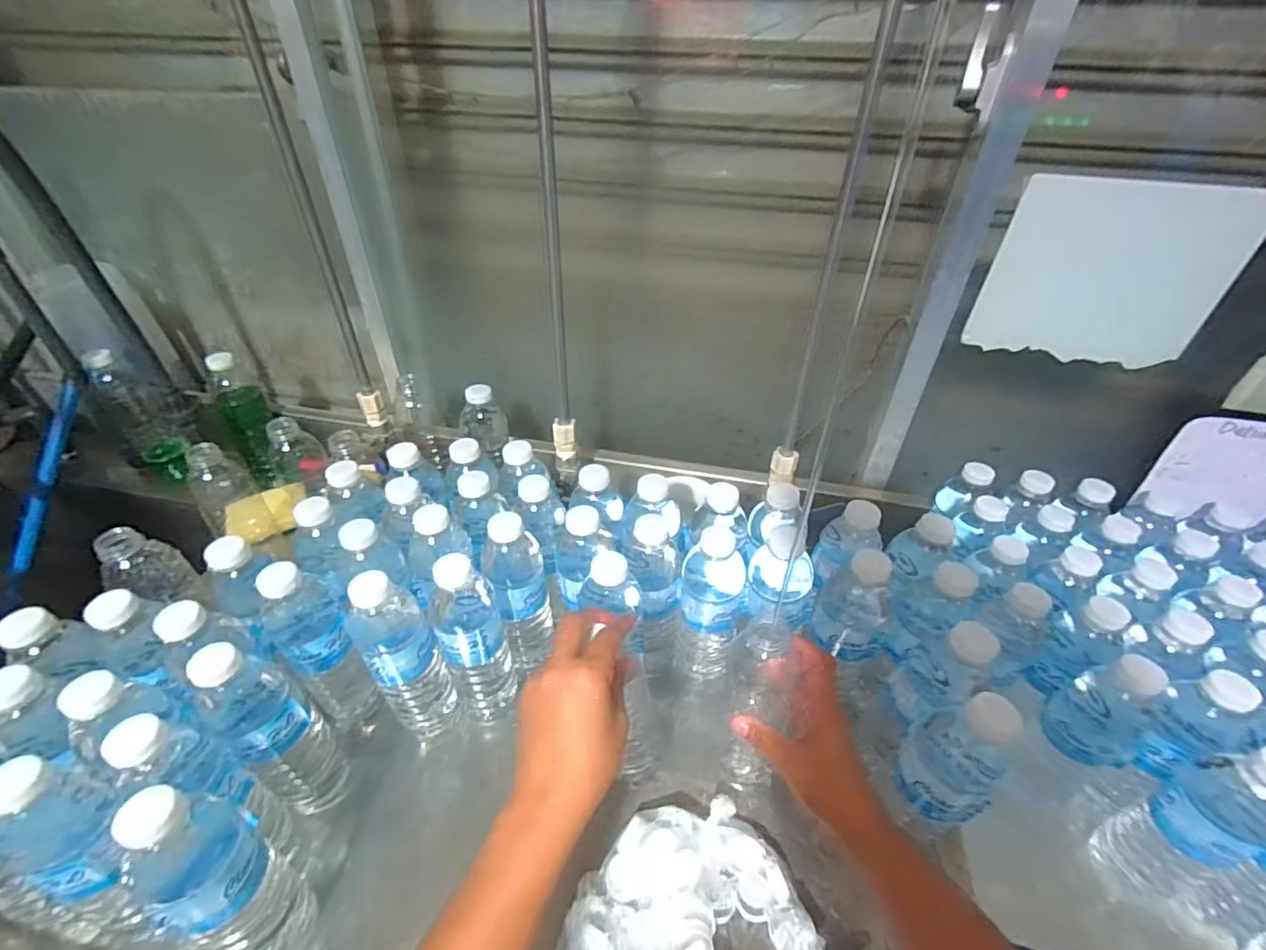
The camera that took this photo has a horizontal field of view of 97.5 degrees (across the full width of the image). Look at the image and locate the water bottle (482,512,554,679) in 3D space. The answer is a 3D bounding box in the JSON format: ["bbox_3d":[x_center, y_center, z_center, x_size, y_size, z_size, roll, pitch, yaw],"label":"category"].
[{"bbox_3d":[-0.113,0.119,0.557,0.055,0.180,0.063,-18,43,-22],"label":"water bottle"}]

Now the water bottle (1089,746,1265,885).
[{"bbox_3d":[0.459,0.274,0.444,0.068,0.200,0.060,-12,41,-17],"label":"water bottle"}]

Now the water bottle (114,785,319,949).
[{"bbox_3d":[-0.282,0.284,0.382,0.066,0.205,0.070,17,41,18],"label":"water bottle"}]

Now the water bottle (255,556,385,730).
[{"bbox_3d":[-0.294,0.162,0.524,0.059,0.210,0.071,-27,47,-31],"label":"water bottle"}]

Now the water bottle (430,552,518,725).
[{"bbox_3d":[-0.147,0.160,0.525,0.060,0.195,0.059,-16,42,-21],"label":"water bottle"}]

